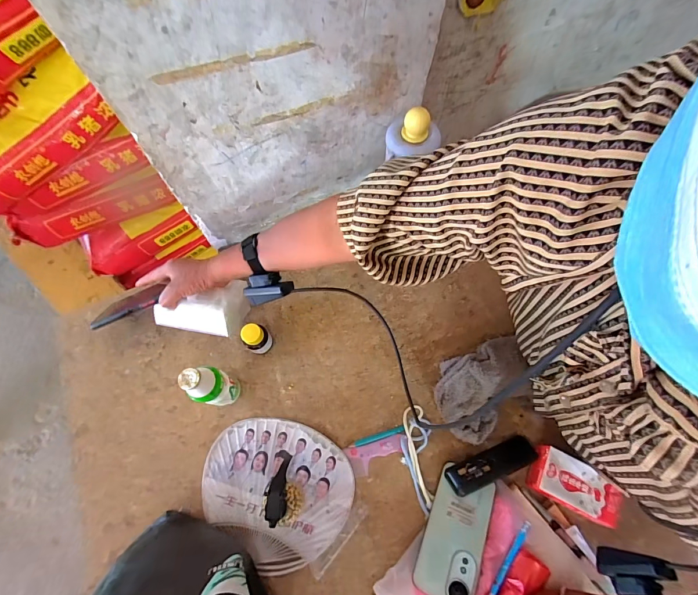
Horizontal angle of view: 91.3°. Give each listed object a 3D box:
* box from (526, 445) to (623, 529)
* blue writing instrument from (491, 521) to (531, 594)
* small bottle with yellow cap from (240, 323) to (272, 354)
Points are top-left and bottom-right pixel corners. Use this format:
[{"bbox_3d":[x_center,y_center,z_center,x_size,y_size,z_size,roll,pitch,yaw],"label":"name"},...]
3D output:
[{"bbox_3d":[0.330,0.275,0.503,0.113,0.035,0.066,27,71,11],"label":"box"},{"bbox_3d":[0.188,0.371,0.435,0.011,0.009,0.180,37,73,12],"label":"blue writing instrument"},{"bbox_3d":[-0.153,0.069,0.571,0.034,0.072,0.035,0,69,-1],"label":"small bottle with yellow cap"}]

